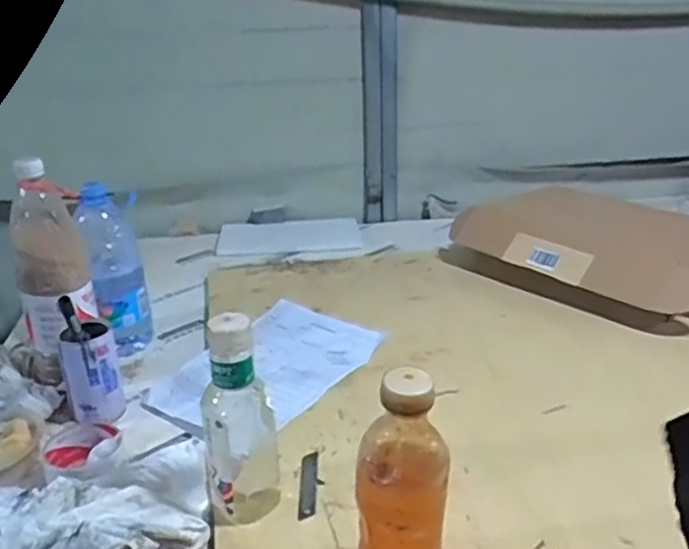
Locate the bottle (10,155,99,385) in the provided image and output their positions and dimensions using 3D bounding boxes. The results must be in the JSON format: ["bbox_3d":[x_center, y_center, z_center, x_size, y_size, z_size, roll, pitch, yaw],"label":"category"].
[{"bbox_3d":[-0.373,0.002,0.868,0.091,0.276,0.095,-17,28,-31],"label":"bottle"}]

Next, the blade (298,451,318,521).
[{"bbox_3d":[-0.038,0.218,0.710,0.017,0.004,0.097,-2,24,0],"label":"blade"}]

